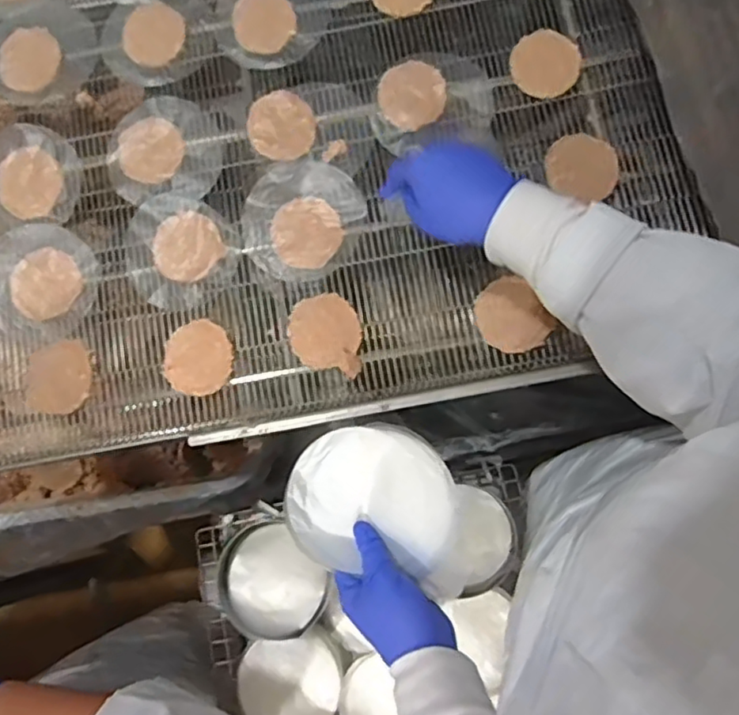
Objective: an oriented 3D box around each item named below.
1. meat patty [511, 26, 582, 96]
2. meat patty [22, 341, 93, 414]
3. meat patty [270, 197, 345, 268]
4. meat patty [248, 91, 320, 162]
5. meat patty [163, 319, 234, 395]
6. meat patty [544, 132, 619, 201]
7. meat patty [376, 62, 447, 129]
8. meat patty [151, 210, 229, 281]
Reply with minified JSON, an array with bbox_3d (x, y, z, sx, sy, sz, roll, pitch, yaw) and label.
[{"bbox_3d":[0.180,-0.302,0.640,0.069,0.010,0.067,0,80,1],"label":"meat patty"},{"bbox_3d":[-0.305,0.020,0.616,0.065,0.007,0.068,0,80,1],"label":"meat patty"},{"bbox_3d":[-0.063,-0.125,0.624,0.069,0.007,0.070,0,80,1],"label":"meat patty"},{"bbox_3d":[-0.091,-0.241,0.649,0.068,0.007,0.081,-31,81,-5],"label":"meat patty"},{"bbox_3d":[-0.169,0.000,0.612,0.067,0.006,0.071,0,80,1],"label":"meat patty"},{"bbox_3d":[0.211,-0.189,0.613,0.070,0.017,0.069,0,80,1],"label":"meat patty"},{"bbox_3d":[0.045,-0.272,0.644,0.071,0.009,0.068,0,80,1],"label":"meat patty"},{"bbox_3d":[-0.184,-0.113,0.630,0.071,0.006,0.068,0,80,1],"label":"meat patty"}]

